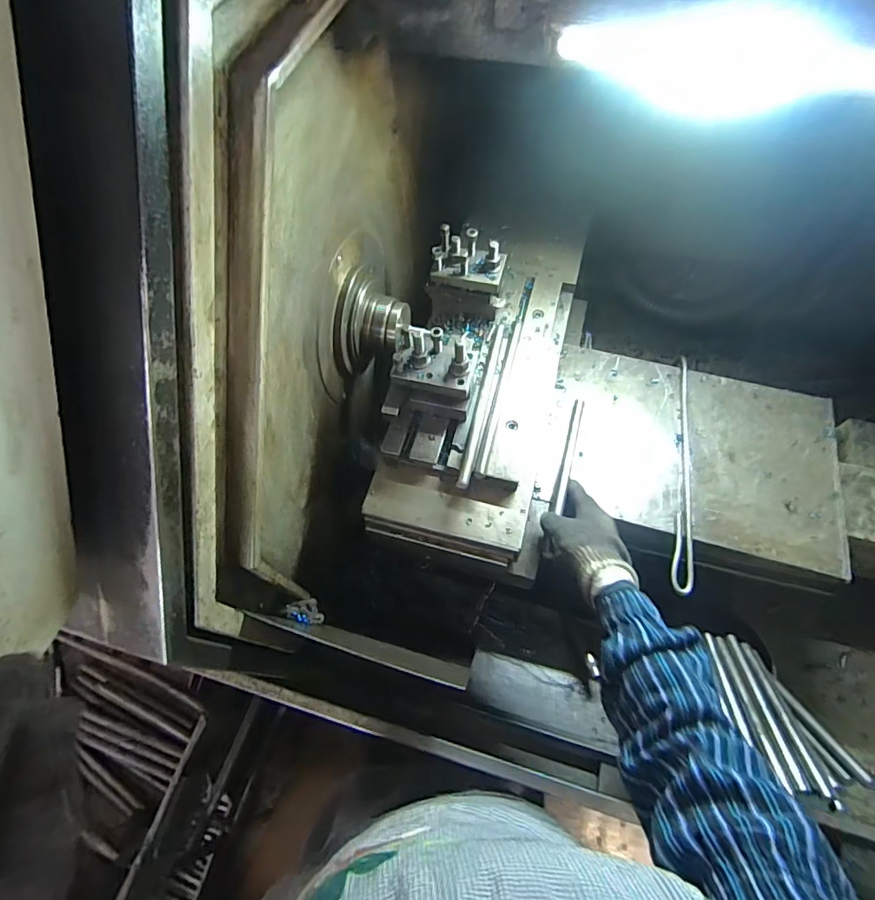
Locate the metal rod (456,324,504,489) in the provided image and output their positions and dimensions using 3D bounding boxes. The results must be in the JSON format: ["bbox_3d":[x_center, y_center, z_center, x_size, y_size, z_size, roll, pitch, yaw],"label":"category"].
[{"bbox_3d":[0.059,-0.063,0.618,0.014,0.013,0.249,11,63,9],"label":"metal rod"}]

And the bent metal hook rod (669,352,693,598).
[{"bbox_3d":[0.354,0.019,0.670,0.024,0.009,0.374,12,63,9],"label":"bent metal hook rod"}]

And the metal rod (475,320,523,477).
[{"bbox_3d":[0.083,-0.076,0.626,0.014,0.010,0.247,12,63,9],"label":"metal rod"}]

